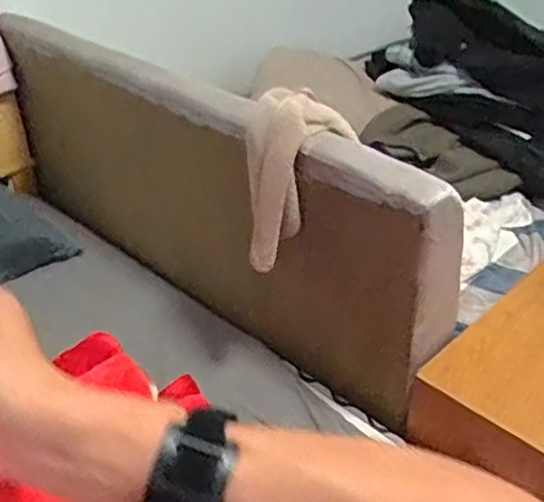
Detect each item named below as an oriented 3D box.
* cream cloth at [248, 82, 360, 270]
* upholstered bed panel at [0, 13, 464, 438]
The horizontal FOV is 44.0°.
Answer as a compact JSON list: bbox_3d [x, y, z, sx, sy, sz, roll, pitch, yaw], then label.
[{"bbox_3d":[0.030,-0.124,1.201,0.174,0.328,0.115,14,5,21],"label":"cream cloth"},{"bbox_3d":[-0.209,-0.158,1.574,0.116,0.497,1.406,-30,44,-35],"label":"upholstered bed panel"}]

